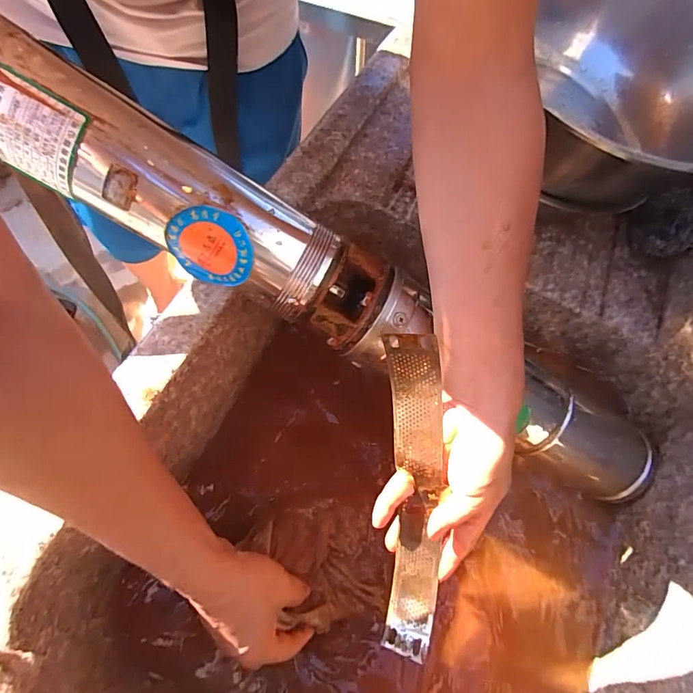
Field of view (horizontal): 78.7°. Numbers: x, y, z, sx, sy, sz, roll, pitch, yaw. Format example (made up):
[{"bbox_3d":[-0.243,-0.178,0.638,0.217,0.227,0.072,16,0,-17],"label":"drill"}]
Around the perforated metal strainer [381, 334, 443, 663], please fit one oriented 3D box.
[{"bbox_3d":[0.053,0.122,0.345,0.045,0.041,0.275,-3,104,-4],"label":"perforated metal strainer"}]

